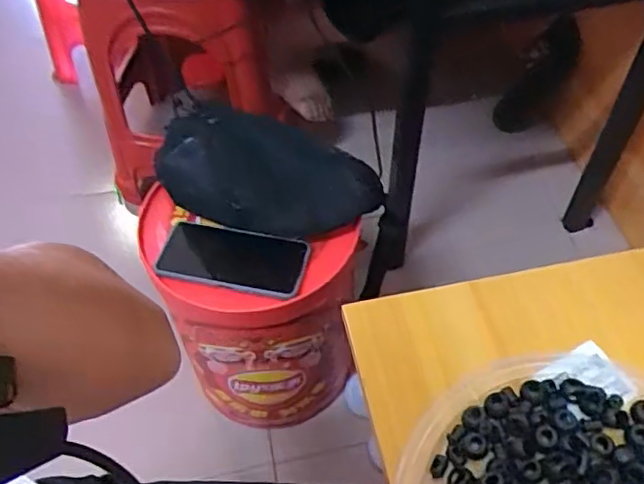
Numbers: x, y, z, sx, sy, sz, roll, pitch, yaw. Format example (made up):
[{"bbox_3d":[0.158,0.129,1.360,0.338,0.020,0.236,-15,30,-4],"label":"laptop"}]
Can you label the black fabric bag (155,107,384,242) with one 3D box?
[{"bbox_3d":[-0.074,-0.082,0.747,0.275,0.056,0.133,17,55,15],"label":"black fabric bag"}]

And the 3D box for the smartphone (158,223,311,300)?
[{"bbox_3d":[-0.101,0.018,0.713,0.169,0.013,0.078,9,54,9],"label":"smartphone"}]

